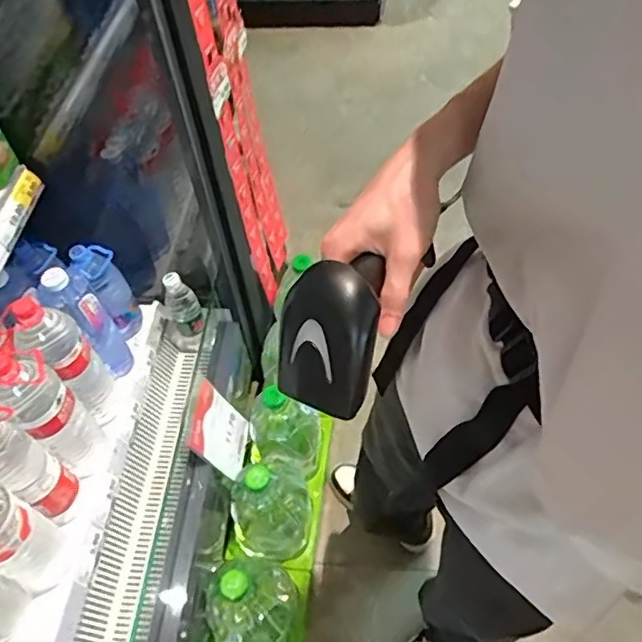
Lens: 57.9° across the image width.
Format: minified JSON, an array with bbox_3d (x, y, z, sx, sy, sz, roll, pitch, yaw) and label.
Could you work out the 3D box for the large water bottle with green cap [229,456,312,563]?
[{"bbox_3d":[-0.103,0.397,1.217,0.165,0.310,0.178,-1,53,2],"label":"large water bottle with green cap"}]

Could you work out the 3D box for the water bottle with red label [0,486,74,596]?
[{"bbox_3d":[-0.461,0.303,0.833,0.083,0.327,0.090,25,58,19],"label":"water bottle with red label"}]

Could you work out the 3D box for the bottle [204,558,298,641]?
[{"bbox_3d":[-0.130,0.535,1.102,0.155,0.332,0.169,-1,53,2],"label":"bottle"}]

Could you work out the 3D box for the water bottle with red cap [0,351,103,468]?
[{"bbox_3d":[-0.438,0.146,0.935,0.079,0.296,0.085,38,63,26],"label":"water bottle with red cap"}]

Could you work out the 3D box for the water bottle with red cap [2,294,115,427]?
[{"bbox_3d":[-0.436,0.064,0.992,0.094,0.319,0.100,-34,59,-21],"label":"water bottle with red cap"}]

